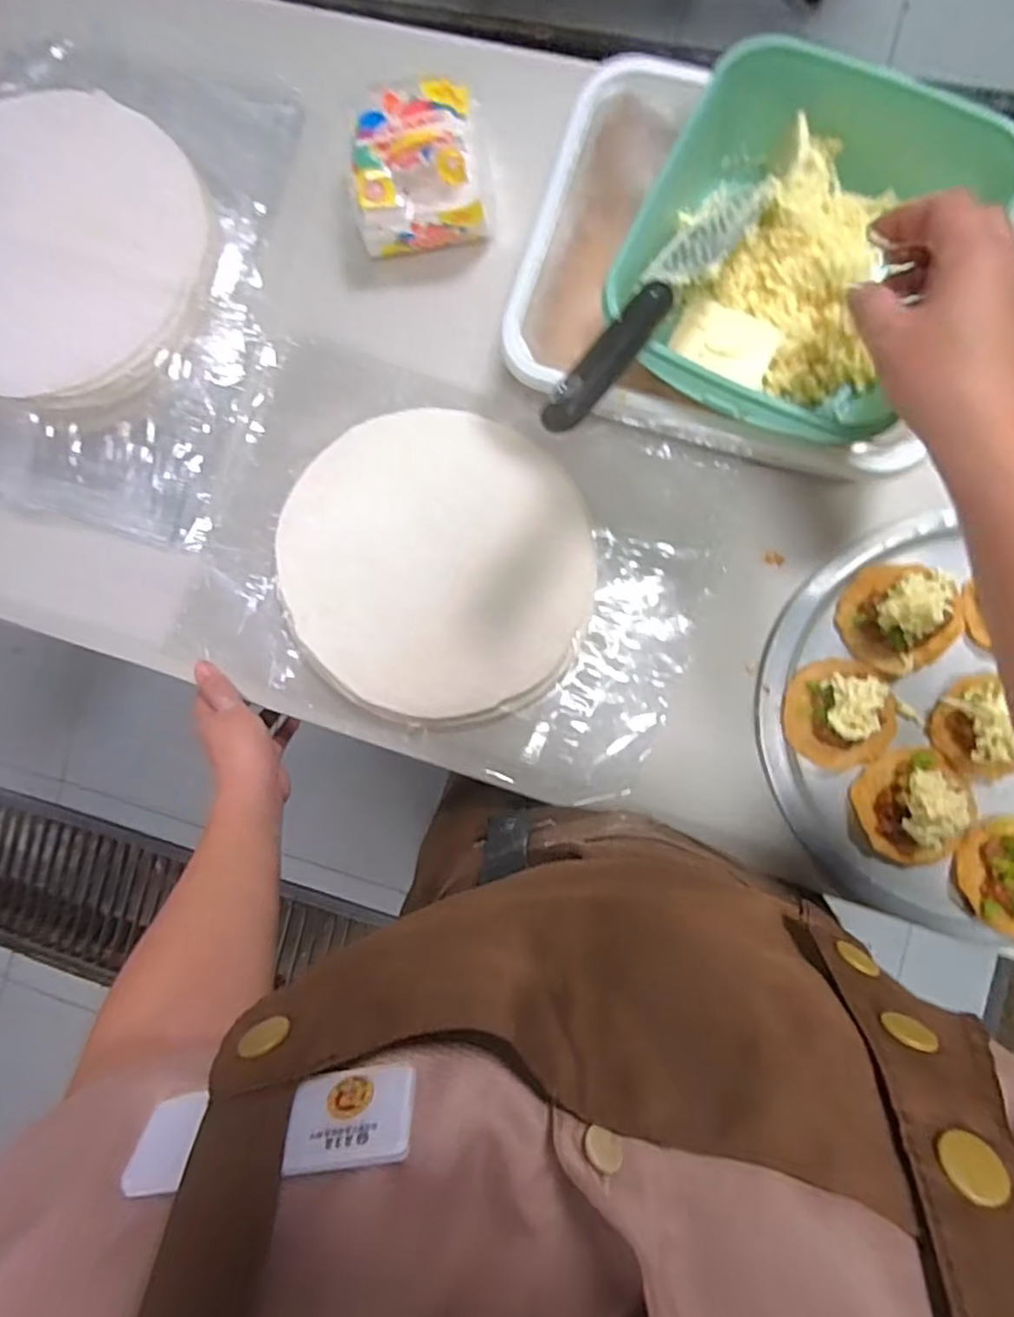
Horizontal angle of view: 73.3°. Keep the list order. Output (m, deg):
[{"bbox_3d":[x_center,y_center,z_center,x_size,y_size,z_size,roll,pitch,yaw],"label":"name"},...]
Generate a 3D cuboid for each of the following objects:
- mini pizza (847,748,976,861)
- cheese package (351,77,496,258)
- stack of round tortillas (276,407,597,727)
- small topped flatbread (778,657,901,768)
[{"bbox_3d":[0.294,0.105,0.478,0.074,0.044,0.078,0,85,6],"label":"mini pizza"},{"bbox_3d":[-0.071,-0.392,0.545,0.107,0.070,0.103,-6,85,6],"label":"cheese package"},{"bbox_3d":[-0.059,-0.075,0.544,0.236,0.031,0.253,-45,82,1],"label":"stack of round tortillas"},{"bbox_3d":[0.244,0.041,0.491,0.079,0.045,0.076,0,85,6],"label":"small topped flatbread"}]

